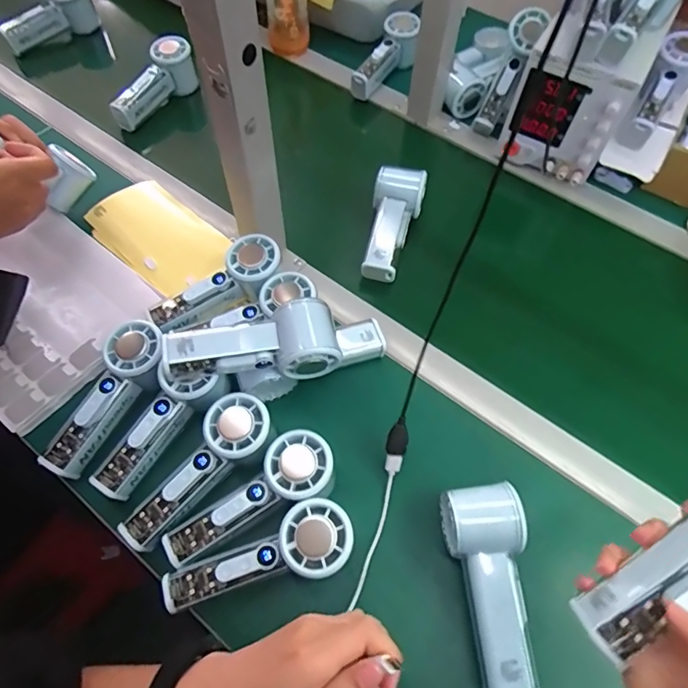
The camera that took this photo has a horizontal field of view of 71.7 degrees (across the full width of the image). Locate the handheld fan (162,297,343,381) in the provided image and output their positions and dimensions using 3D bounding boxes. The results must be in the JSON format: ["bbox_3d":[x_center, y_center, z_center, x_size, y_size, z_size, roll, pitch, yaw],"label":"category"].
[{"bbox_3d":[-0.080,0.001,0.422,0.147,0.047,0.054,-10,61,-7],"label":"handheld fan"}]

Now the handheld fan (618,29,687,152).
[{"bbox_3d":[0.395,-0.314,0.594,0.054,0.059,0.161,31,88,15],"label":"handheld fan"}]

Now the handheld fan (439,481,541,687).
[{"bbox_3d":[0.114,0.191,0.377,0.058,0.050,0.148,-1,60,-2],"label":"handheld fan"}]

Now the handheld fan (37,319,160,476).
[{"bbox_3d":[-0.217,0.051,0.444,0.054,0.038,0.150,26,79,13],"label":"handheld fan"}]

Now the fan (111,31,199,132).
[{"bbox_3d":[-0.262,-0.368,0.674,0.058,0.056,0.147,17,61,8],"label":"fan"}]

